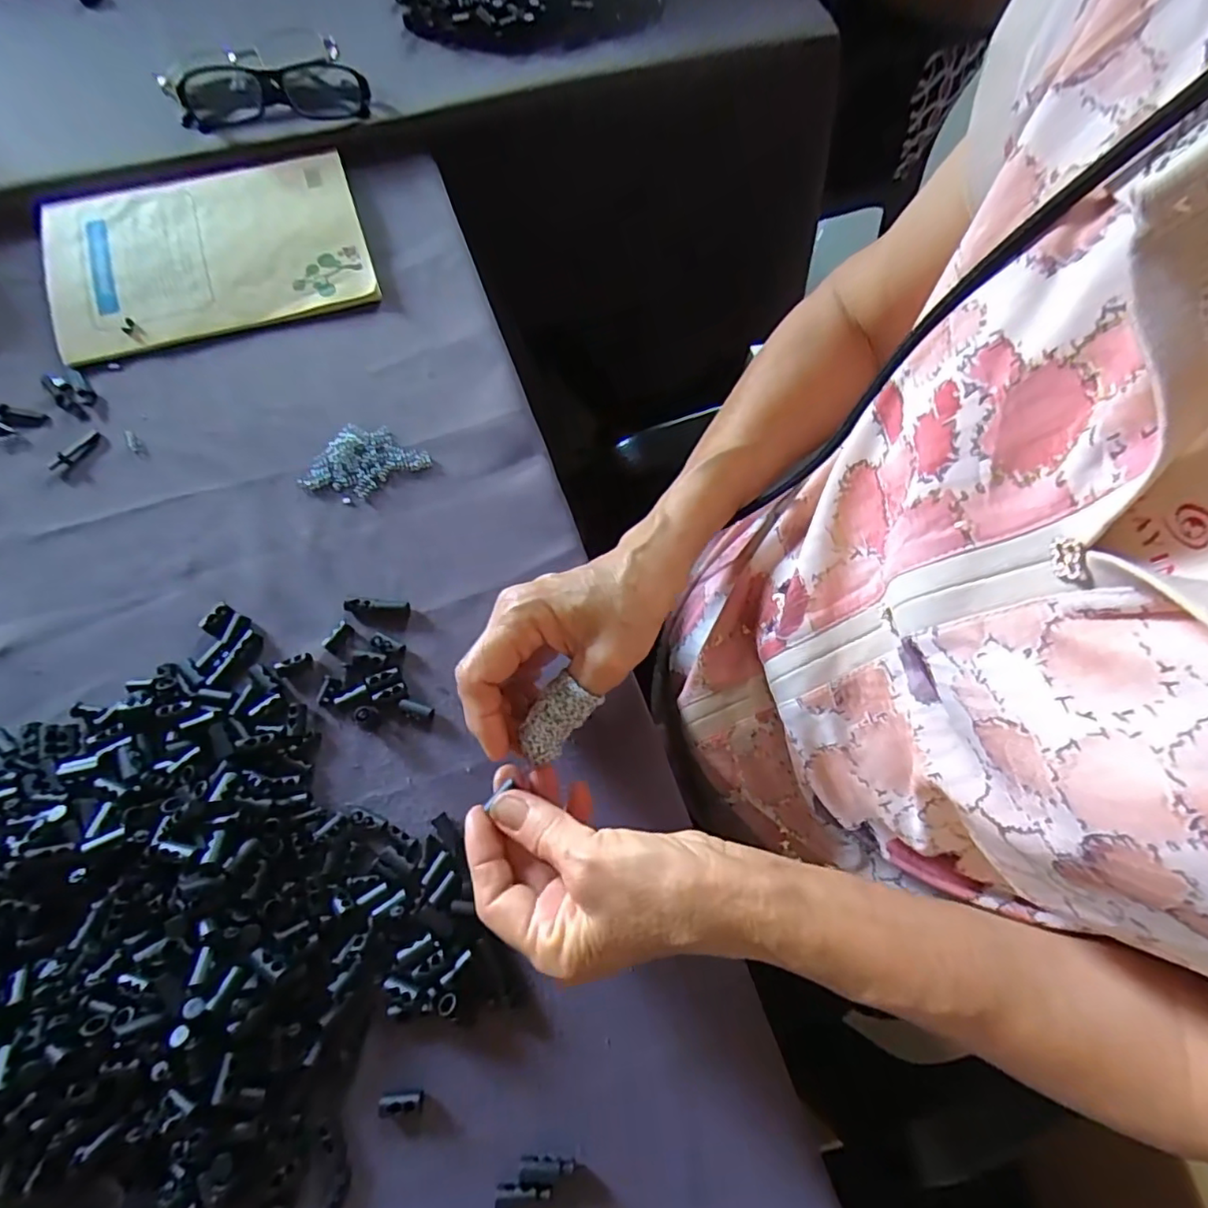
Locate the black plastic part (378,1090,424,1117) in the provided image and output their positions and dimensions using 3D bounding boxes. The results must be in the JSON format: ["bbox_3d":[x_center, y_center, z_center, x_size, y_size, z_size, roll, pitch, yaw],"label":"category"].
[{"bbox_3d":[-0.092,0.225,0.274,0.020,0.004,0.008,-6,71,-3],"label":"black plastic part"}]

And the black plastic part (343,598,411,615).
[{"bbox_3d":[-0.131,0.002,0.352,0.037,0.005,0.009,4,71,0],"label":"black plastic part"}]

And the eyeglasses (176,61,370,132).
[{"bbox_3d":[-0.242,-0.372,0.447,0.131,0.033,0.031,-14,72,-6],"label":"eyeglasses"}]

